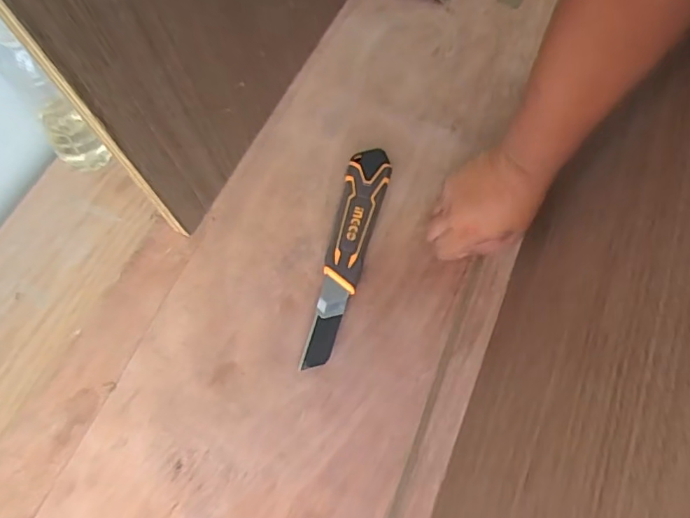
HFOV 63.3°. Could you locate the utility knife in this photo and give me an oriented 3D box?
[{"bbox_3d":[0.004,-0.008,0.560,0.043,0.021,0.240,12,67,3],"label":"utility knife"}]

